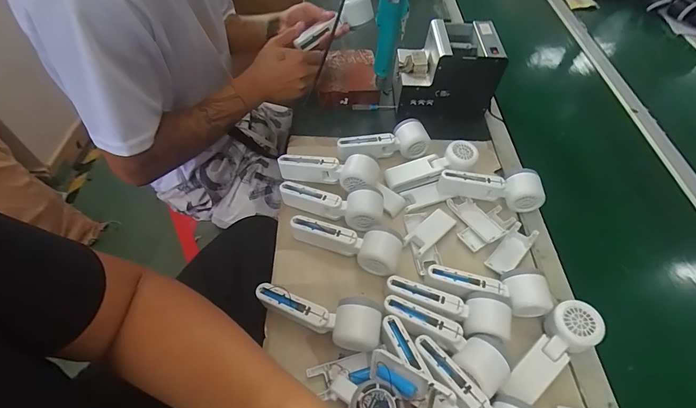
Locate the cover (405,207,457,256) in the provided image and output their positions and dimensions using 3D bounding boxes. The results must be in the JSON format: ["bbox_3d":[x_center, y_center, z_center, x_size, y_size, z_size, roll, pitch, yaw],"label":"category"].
[{"bbox_3d":[0.132,0.043,0.563,0.038,0.016,0.097,40,61,22],"label":"cover"}]

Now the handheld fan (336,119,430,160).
[{"bbox_3d":[0.065,-0.114,0.644,0.166,0.048,0.056,-5,55,-8],"label":"handheld fan"}]

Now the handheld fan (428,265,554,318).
[{"bbox_3d":[0.195,0.120,0.494,0.157,0.047,0.055,4,55,-1],"label":"handheld fan"}]

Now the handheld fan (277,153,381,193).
[{"bbox_3d":[-0.035,-0.053,0.589,0.170,0.058,0.058,10,55,3],"label":"handheld fan"}]

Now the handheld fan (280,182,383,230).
[{"bbox_3d":[-0.026,-0.006,0.561,0.166,0.051,0.058,16,55,6],"label":"handheld fan"}]

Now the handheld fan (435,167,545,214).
[{"bbox_3d":[0.240,-0.034,0.598,0.162,0.058,0.052,14,55,5],"label":"handheld fan"}]

